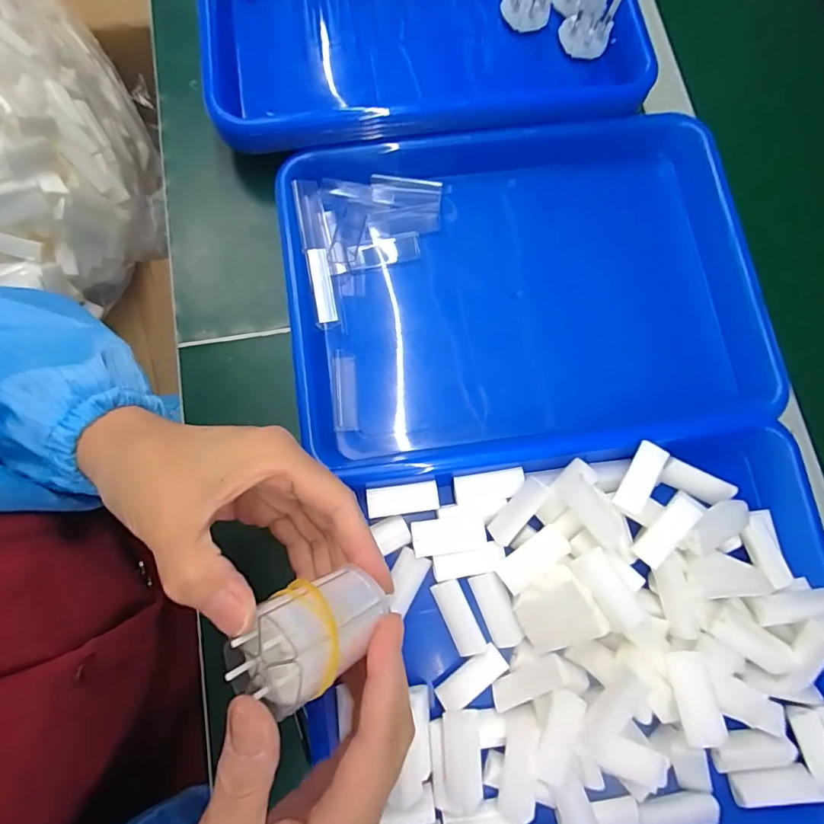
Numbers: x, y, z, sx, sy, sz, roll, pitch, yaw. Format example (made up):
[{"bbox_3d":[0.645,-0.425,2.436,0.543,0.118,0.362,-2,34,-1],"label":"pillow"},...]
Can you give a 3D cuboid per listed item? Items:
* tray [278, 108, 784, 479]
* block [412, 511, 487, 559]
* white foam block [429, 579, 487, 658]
[{"bbox_3d":[0.082,-0.088,0.357,0.340,0.052,0.245,-8,78,-5],"label":"tray"},{"bbox_3d":[0.024,0.076,0.302,0.046,0.007,0.022,-8,78,-5],"label":"block"},{"bbox_3d":[0.029,0.128,0.300,0.018,0.009,0.045,-24,80,-8],"label":"white foam block"}]

